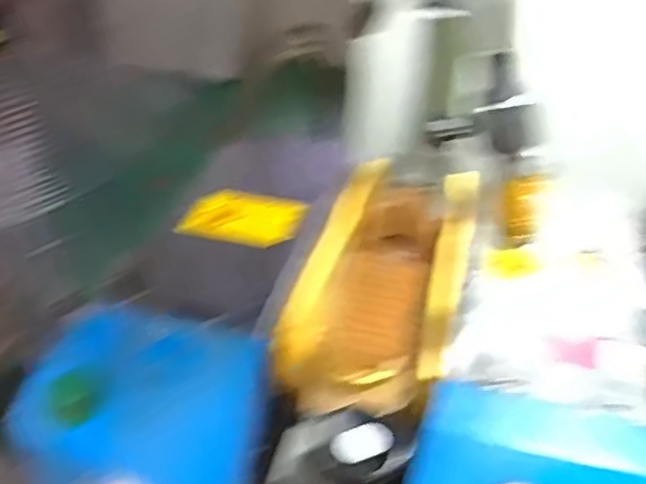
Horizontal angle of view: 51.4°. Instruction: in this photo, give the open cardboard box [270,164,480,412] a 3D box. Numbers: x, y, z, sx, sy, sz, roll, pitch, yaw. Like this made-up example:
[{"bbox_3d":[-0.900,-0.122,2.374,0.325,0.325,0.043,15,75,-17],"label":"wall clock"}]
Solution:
[{"bbox_3d":[0.077,0.052,0.816,0.170,0.098,0.442,11,38,12],"label":"open cardboard box"}]

